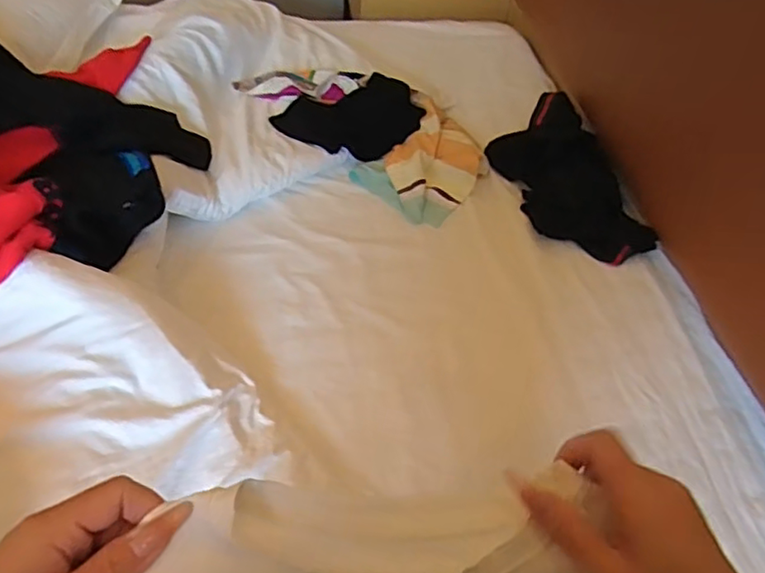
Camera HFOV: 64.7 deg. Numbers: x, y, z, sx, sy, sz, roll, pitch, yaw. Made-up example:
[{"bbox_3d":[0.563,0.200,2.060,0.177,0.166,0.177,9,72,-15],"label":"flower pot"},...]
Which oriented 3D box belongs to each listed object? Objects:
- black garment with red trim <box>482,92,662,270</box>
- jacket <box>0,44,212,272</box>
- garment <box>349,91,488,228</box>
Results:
[{"bbox_3d":[0.362,-0.234,1.209,0.219,0.062,0.444,-7,50,-11],"label":"black garment with red trim"},{"bbox_3d":[-0.625,-0.282,1.037,0.613,0.151,0.376,20,50,12],"label":"jacket"},{"bbox_3d":[0.092,-0.264,1.245,0.230,0.044,0.282,32,55,19],"label":"garment"}]

